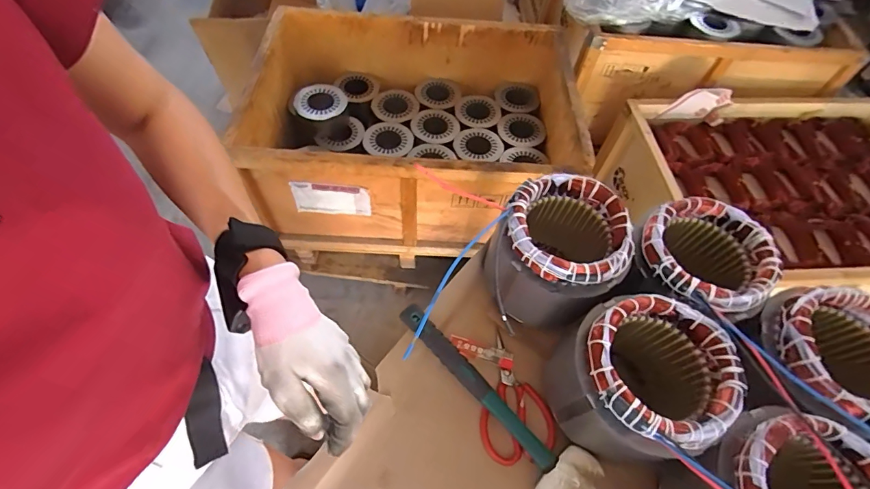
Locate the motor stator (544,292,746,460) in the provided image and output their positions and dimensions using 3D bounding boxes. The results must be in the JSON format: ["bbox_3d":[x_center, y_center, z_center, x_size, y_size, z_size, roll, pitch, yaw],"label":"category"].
[{"bbox_3d":[0.213,0.154,0.457,0.137,0.165,0.141,2,60,-3],"label":"motor stator"}]

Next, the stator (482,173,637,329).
[{"bbox_3d":[0.147,0.011,0.526,0.143,0.148,0.134,2,60,-3],"label":"stator"}]

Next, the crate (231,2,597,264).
[{"bbox_3d":[-0.066,-0.314,1.256,0.837,0.421,0.568,3,60,-2],"label":"crate"}]

